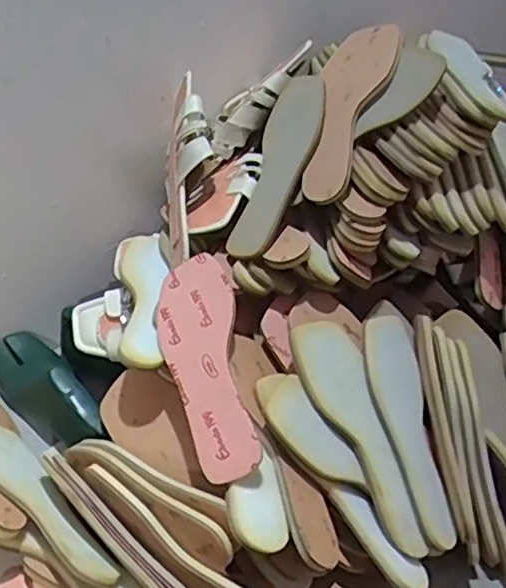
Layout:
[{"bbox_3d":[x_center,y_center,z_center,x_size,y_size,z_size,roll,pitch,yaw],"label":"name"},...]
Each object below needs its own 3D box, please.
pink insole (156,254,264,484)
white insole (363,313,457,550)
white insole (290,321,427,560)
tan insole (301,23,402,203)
[{"bbox_3d":[-0.050,0.066,0.617,0.083,0.011,0.233,-16,61,9],"label":"pink insole"},{"bbox_3d":[0.158,0.132,0.636,0.067,0.015,0.232,-6,69,-15],"label":"white insole"},{"bbox_3d":[0.111,0.136,0.620,0.074,0.017,0.238,-20,79,-29],"label":"white insole"},{"bbox_3d":[0.097,-0.205,0.708,0.082,0.020,0.223,14,76,34],"label":"tan insole"}]

